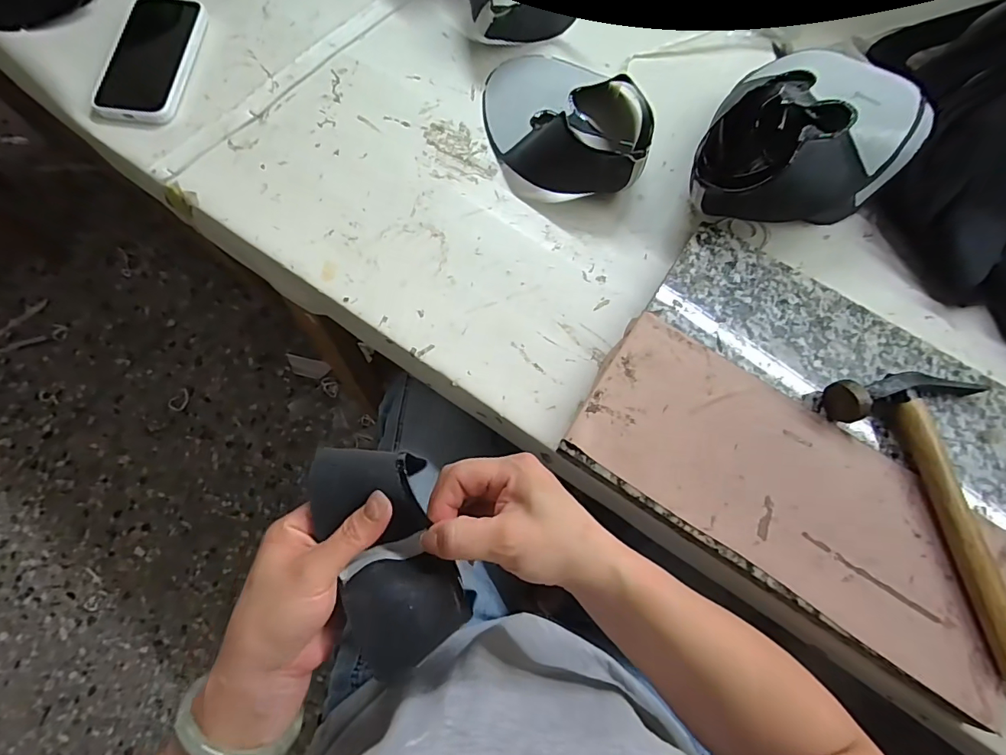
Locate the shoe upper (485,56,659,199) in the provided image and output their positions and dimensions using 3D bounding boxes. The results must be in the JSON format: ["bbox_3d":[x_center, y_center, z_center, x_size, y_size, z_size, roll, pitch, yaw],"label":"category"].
[{"bbox_3d":[0.063,-0.286,0.499,0.170,0.058,0.194,8,72,0],"label":"shoe upper"}]

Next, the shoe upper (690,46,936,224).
[{"bbox_3d":[0.287,-0.226,0.468,0.237,0.100,0.143,-21,74,-9],"label":"shoe upper"}]

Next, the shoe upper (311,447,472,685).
[{"bbox_3d":[-0.068,0.102,0.290,0.072,0.032,0.135,-22,76,-8],"label":"shoe upper"}]

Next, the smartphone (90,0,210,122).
[{"bbox_3d":[-0.380,-0.349,0.517,0.086,0.008,0.162,6,72,0],"label":"smartphone"}]

